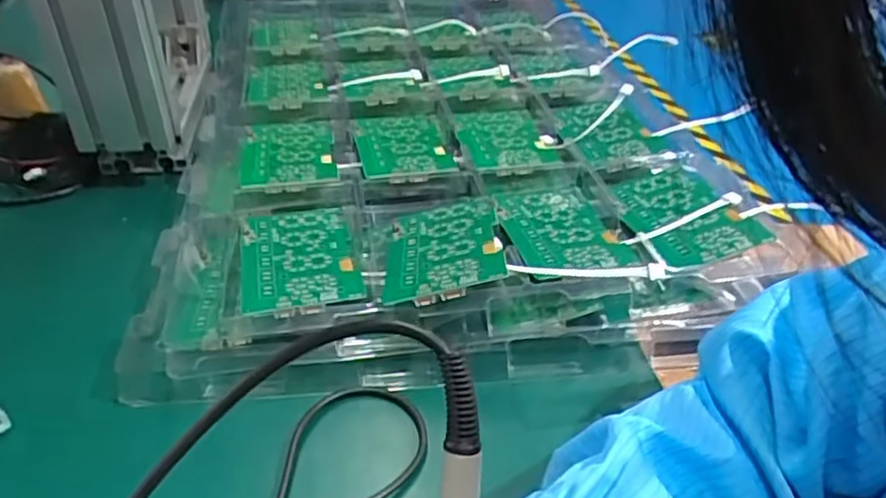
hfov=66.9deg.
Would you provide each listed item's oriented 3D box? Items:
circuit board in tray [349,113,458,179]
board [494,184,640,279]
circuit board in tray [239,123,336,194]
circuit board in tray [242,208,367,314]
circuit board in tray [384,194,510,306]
[{"bbox_3d":[-0.039,-0.101,0.634,0.085,0.008,0.128,-5,37,-11],"label":"circuit board in tray"},{"bbox_3d":[0.092,-0.017,0.529,0.083,0.007,0.152,-5,30,-9],"label":"board"},{"bbox_3d":[-0.142,-0.087,0.615,0.083,0.014,0.135,-5,37,-12],"label":"circuit board in tray"},{"bbox_3d":[-0.106,0.005,0.496,0.081,0.006,0.131,-7,33,-12],"label":"circuit board in tray"},{"bbox_3d":[0.001,-0.002,0.483,0.082,0.010,0.131,-14,27,3],"label":"circuit board in tray"}]

